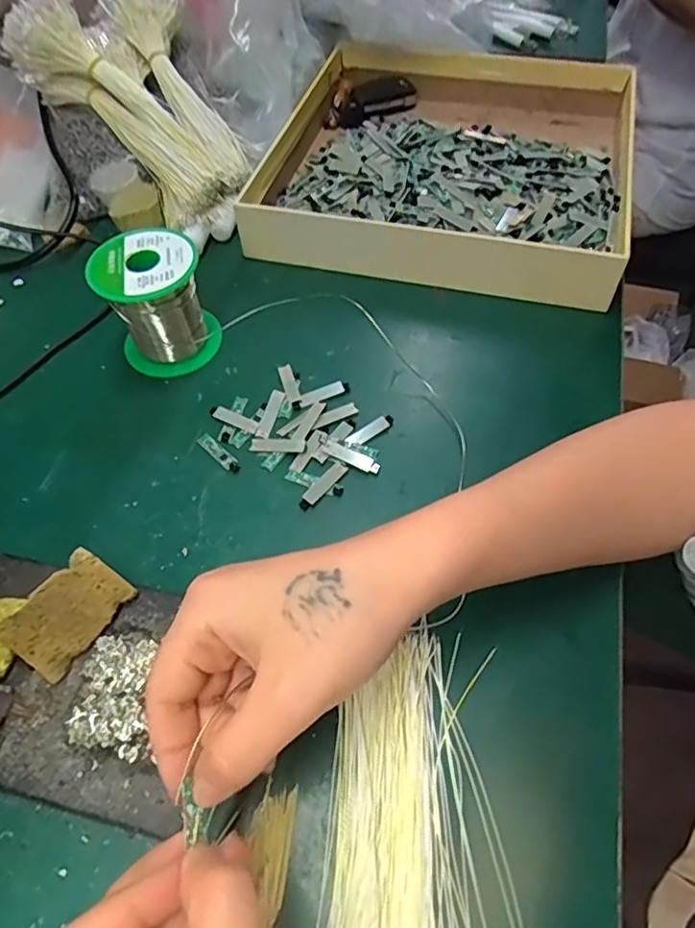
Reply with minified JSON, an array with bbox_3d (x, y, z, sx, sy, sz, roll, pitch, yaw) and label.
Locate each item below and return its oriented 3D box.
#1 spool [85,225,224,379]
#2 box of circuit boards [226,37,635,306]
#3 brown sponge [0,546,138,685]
[{"bbox_3d":[-0.127,-0.108,0.392,0.065,0.072,0.065,-1,56,1],"label":"spool"},{"bbox_3d":[0.088,-0.260,0.500,0.283,0.063,0.269,13,57,10],"label":"box of circuit boards"},{"bbox_3d":[-0.138,0.074,0.289,0.039,0.013,0.055,29,61,20],"label":"brown sponge"}]

